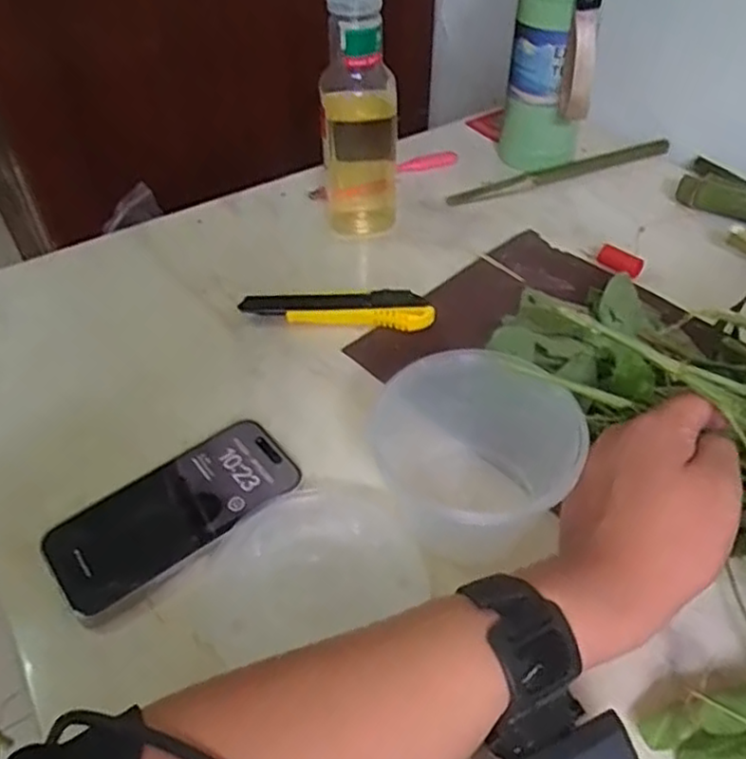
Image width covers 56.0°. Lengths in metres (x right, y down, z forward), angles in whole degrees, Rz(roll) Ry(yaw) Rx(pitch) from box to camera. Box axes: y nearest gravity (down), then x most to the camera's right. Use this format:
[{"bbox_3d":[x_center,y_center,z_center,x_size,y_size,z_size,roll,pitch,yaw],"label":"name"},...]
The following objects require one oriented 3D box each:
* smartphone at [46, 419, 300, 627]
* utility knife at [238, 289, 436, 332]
[{"bbox_3d":[-0.119,0.076,0.417,0.145,0.008,0.073,-32,51,-24],"label":"smartphone"},{"bbox_3d":[-0.027,-0.053,0.542,0.145,0.021,0.026,4,45,4],"label":"utility knife"}]

